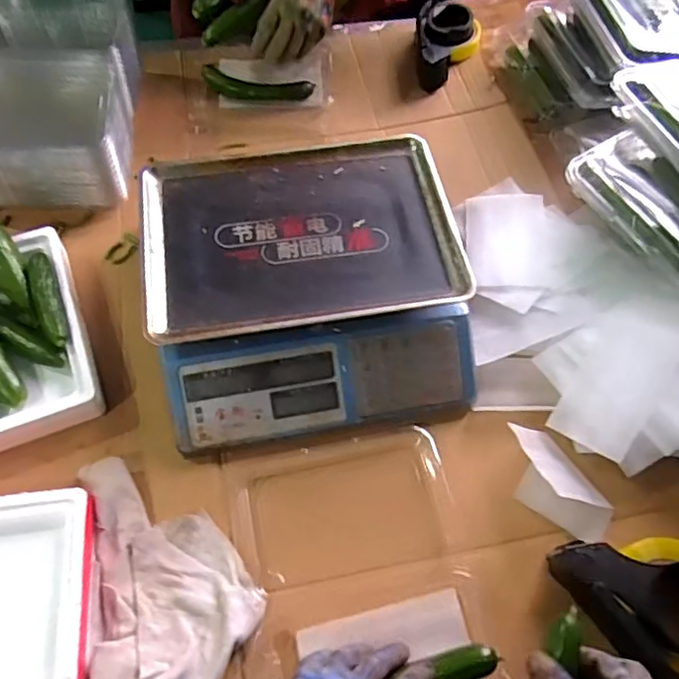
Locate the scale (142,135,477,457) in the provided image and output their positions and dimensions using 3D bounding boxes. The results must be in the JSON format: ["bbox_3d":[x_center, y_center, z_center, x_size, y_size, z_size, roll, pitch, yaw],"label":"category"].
[{"bbox_3d":[-0.036,-0.065,0.666,0.324,0.094,0.323,-8,62,-8],"label":"scale"}]

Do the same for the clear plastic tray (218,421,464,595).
[{"bbox_3d":[0.001,0.165,0.604,0.215,0.026,0.140,-7,62,-7],"label":"clear plastic tray"}]

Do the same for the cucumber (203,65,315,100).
[{"bbox_3d":[-0.125,-0.380,0.903,0.166,0.023,0.039,12,61,3],"label":"cucumber"}]

